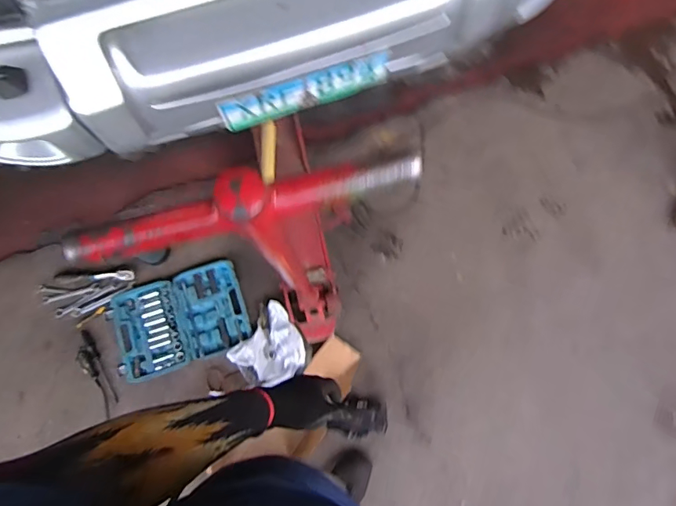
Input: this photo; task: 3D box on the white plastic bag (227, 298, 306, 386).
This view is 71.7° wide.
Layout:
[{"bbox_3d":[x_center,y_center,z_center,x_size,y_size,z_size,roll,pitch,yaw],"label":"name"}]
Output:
[{"bbox_3d":[-0.194,0.289,1.412,0.192,0.073,0.222,36,78,9],"label":"white plastic bag"}]

